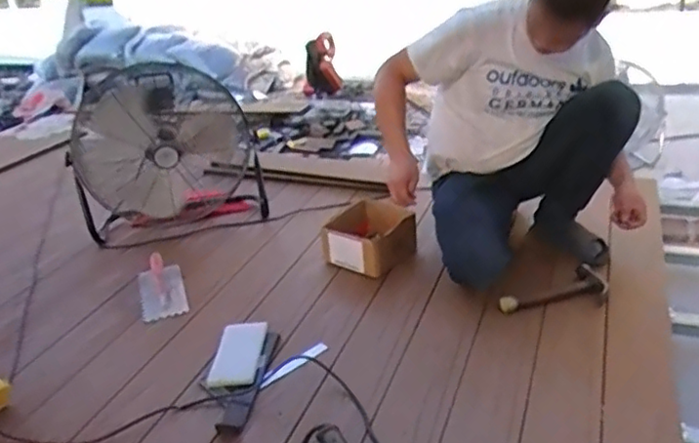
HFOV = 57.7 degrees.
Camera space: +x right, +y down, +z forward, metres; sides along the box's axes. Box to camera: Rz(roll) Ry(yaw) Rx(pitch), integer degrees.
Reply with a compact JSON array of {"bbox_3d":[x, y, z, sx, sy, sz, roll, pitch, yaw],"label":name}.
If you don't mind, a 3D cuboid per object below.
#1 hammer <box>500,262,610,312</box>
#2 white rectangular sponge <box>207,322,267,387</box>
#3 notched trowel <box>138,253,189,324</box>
[{"bbox_3d":[0.528,0.185,1.594,0.300,0.033,0.137,-16,29,-20],"label":"hammer"},{"bbox_3d":[-0.260,0.311,1.496,0.110,0.019,0.231,-4,27,3],"label":"white rectangular sponge"},{"bbox_3d":[-0.533,0.179,1.791,0.122,0.055,0.281,-14,29,-16],"label":"notched trowel"}]

